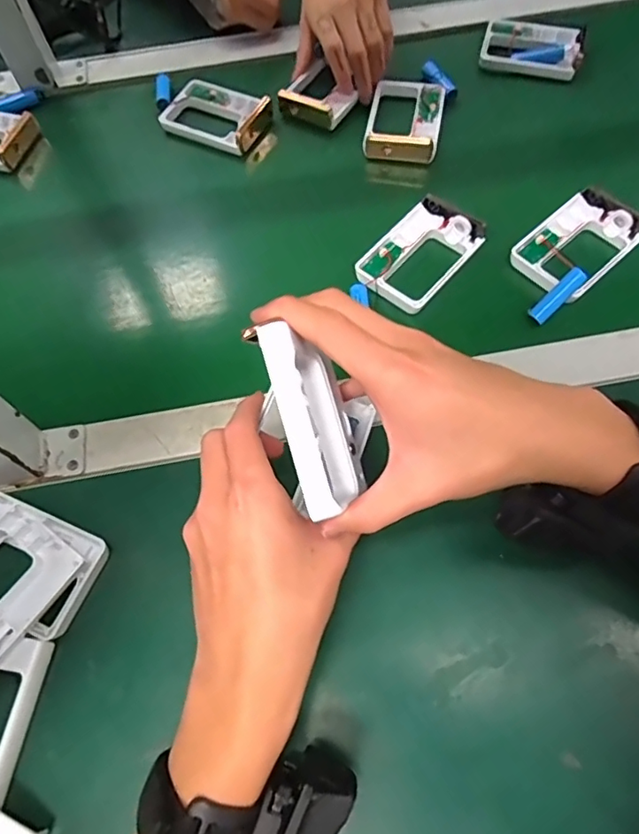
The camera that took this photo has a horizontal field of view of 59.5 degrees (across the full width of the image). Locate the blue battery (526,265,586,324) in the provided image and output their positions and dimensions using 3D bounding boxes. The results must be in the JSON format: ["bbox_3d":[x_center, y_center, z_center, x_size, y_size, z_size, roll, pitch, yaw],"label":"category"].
[{"bbox_3d":[0.183,-0.093,0.433,0.050,0.016,0.017,-46,69,4],"label":"blue battery"}]

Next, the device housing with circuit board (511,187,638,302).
[{"bbox_3d":[0.212,-0.143,0.456,0.097,0.022,0.070,-41,69,-16],"label":"device housing with circuit board"}]

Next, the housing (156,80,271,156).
[{"bbox_3d":[-0.102,-0.300,0.551,0.097,0.018,0.073,26,68,14],"label":"housing"}]

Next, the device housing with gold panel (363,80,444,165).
[{"bbox_3d":[0.082,-0.289,0.536,0.069,0.018,0.101,9,65,7],"label":"device housing with gold panel"}]

